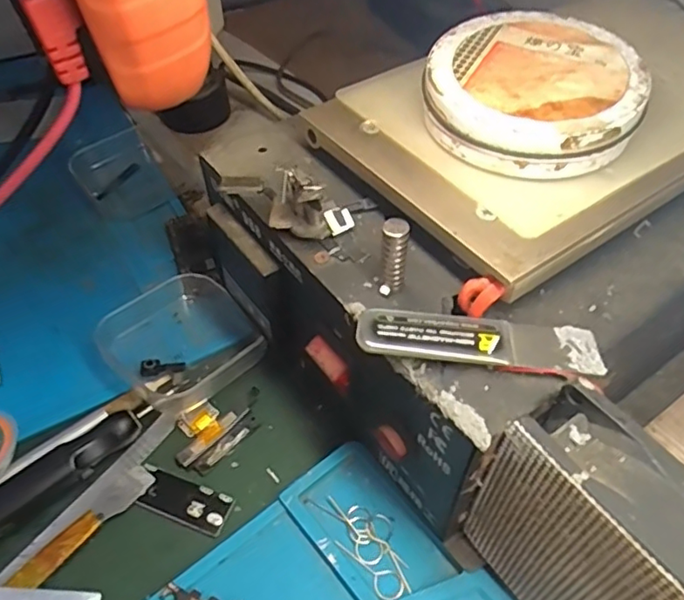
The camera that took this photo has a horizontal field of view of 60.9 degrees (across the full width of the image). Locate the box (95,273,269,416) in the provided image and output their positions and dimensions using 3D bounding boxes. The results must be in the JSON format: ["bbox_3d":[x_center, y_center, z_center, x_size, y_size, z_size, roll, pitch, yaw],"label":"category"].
[{"bbox_3d":[-0.074,0.018,0.272,0.064,0.018,0.064,-32,55,-23],"label":"box"}]

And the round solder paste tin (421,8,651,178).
[{"bbox_3d":[0.066,-0.072,0.205,0.070,0.026,0.069,14,51,14],"label":"round solder paste tin"}]

